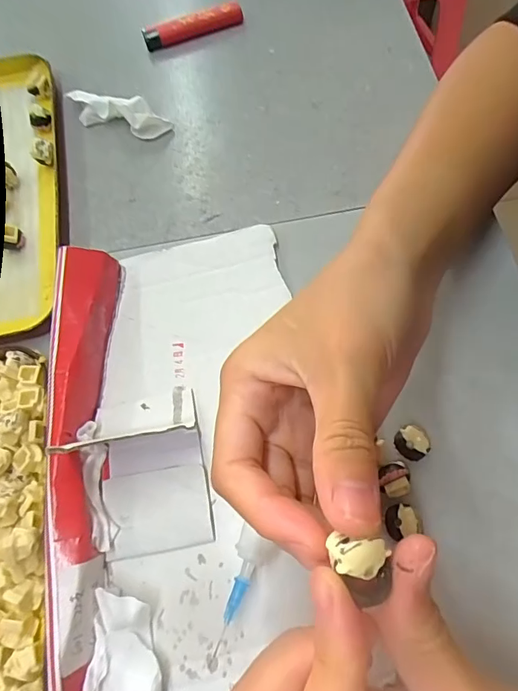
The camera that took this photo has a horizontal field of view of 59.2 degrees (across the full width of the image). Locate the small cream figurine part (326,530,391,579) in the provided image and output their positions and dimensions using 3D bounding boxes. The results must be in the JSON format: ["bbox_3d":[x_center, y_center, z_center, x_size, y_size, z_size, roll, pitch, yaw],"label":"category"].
[{"bbox_3d":[0.026,0.055,0.118,0.015,0.006,0.009,8,67,6],"label":"small cream figurine part"}]

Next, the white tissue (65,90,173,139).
[{"bbox_3d":[-0.099,-0.168,0.322,0.077,0.021,0.027,17,71,12],"label":"white tissue"}]

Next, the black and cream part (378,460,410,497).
[{"bbox_3d":[0.064,0.063,0.215,0.012,0.012,0.017,-2,68,5],"label":"black and cream part"}]

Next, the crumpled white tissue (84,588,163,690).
[{"bbox_3d":[-0.056,0.133,0.193,0.030,0.018,0.052,-3,68,5],"label":"crumpled white tissue"}]

